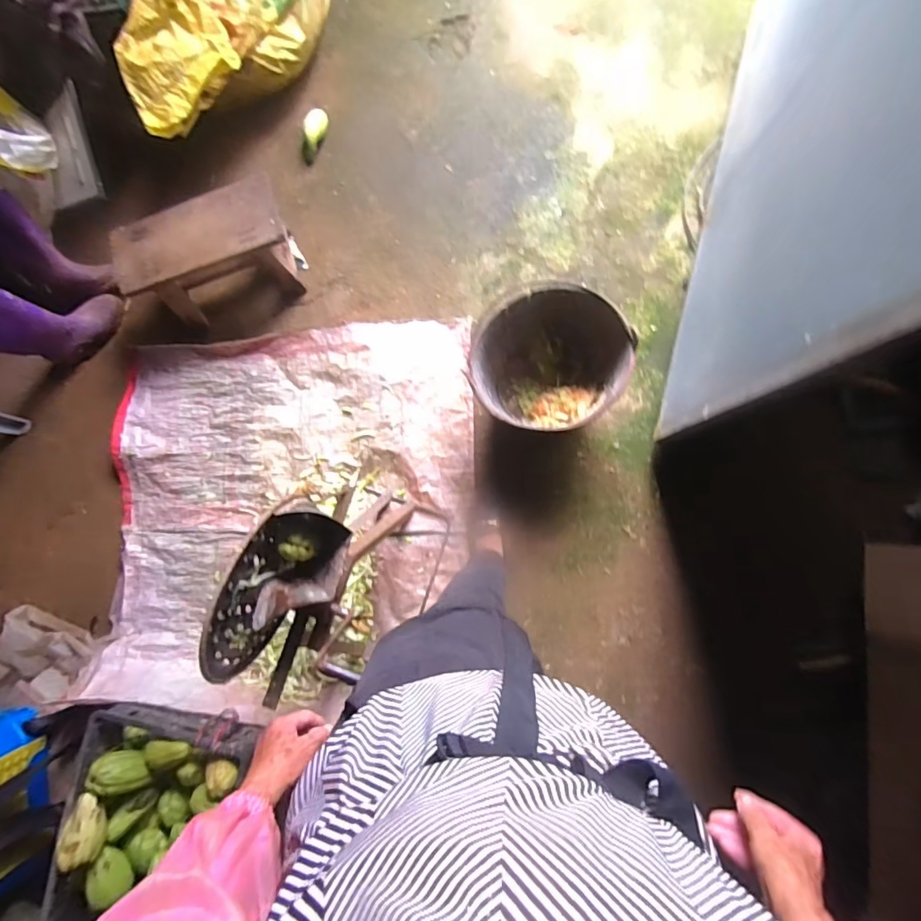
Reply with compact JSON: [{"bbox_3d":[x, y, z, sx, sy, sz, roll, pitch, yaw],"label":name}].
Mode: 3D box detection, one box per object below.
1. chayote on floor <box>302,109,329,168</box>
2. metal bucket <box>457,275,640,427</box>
[{"bbox_3d":[-0.406,-0.906,1.405,0.075,0.048,0.145,4,85,5],"label":"chayote on floor"},{"bbox_3d":[0.201,-0.212,1.178,0.337,0.253,0.307,0,84,5],"label":"metal bucket"}]

